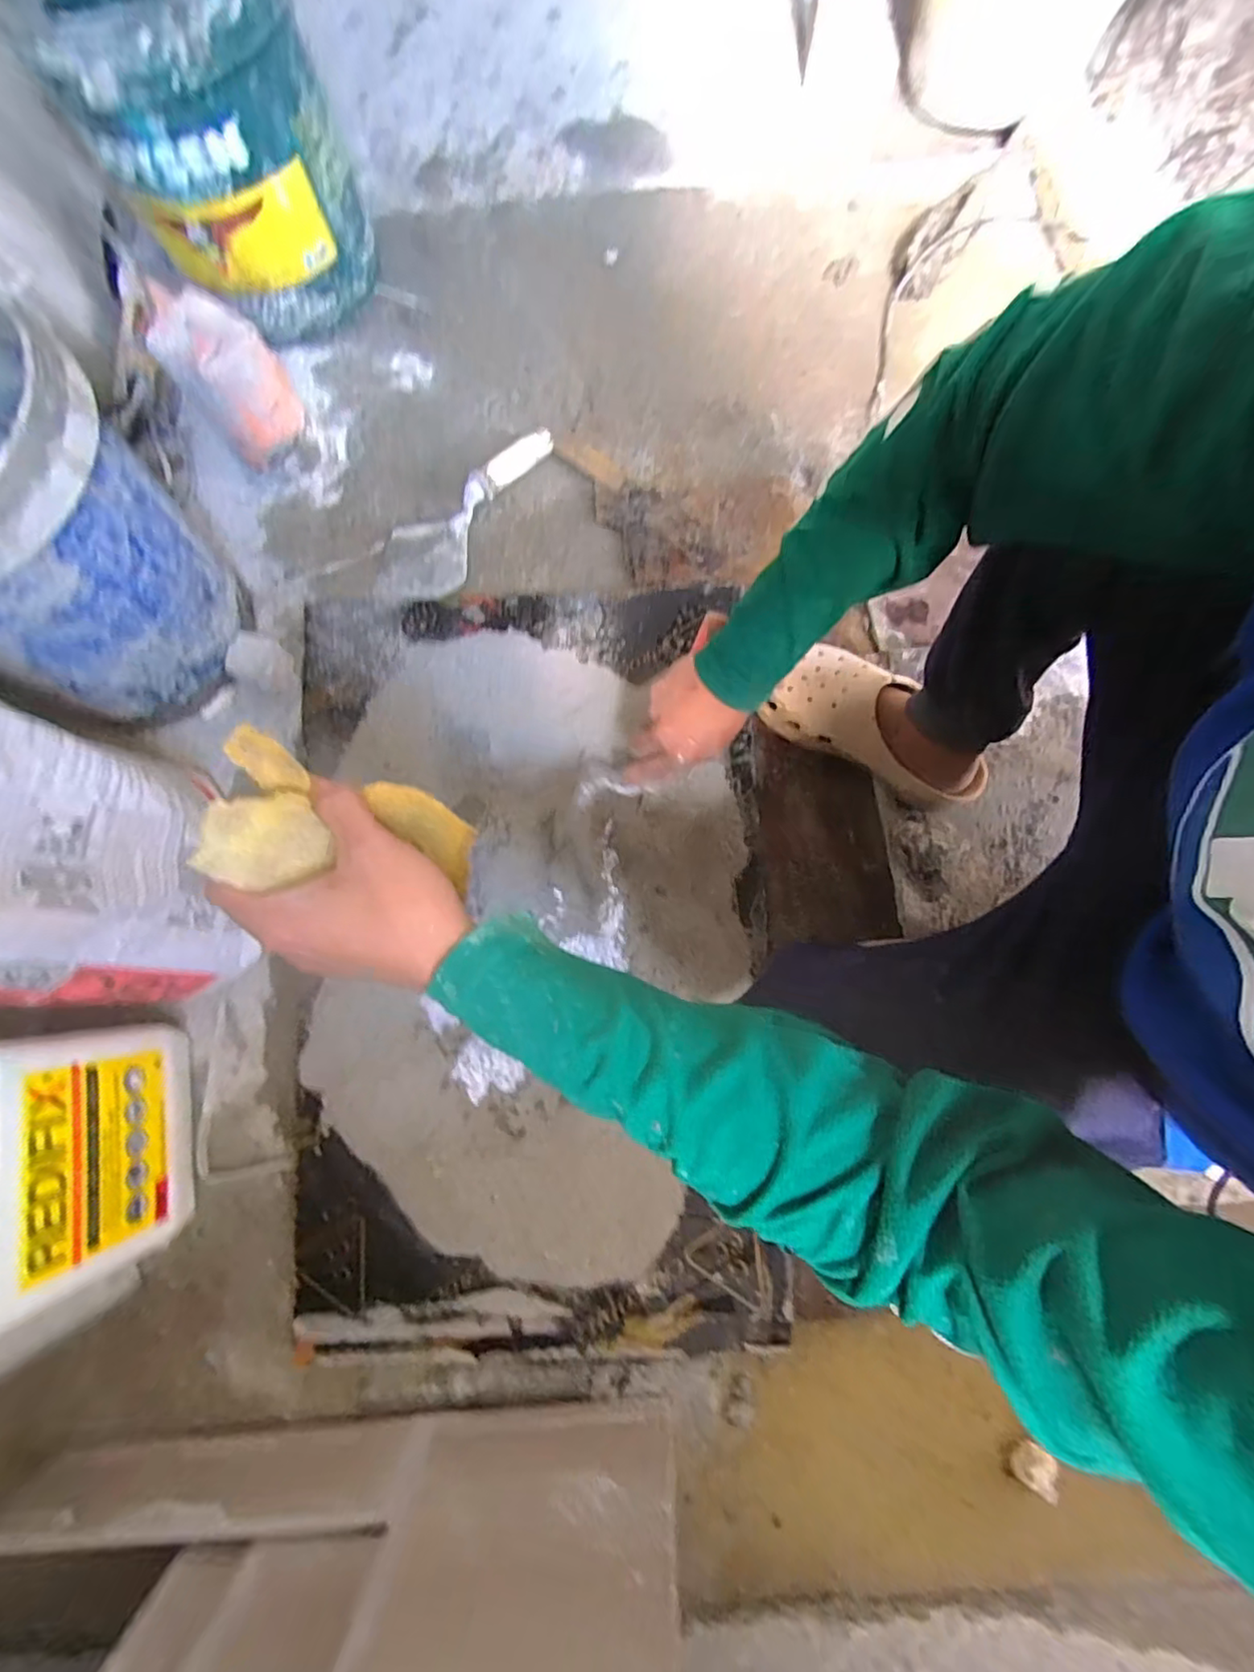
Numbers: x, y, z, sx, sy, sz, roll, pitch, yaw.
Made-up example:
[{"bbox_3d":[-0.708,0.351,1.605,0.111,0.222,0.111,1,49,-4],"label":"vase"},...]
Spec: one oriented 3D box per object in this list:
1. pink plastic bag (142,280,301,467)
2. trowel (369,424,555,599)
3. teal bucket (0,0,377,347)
[{"bbox_3d":[-0.453,-0.524,0.705,0.094,0.124,0.101,44,83,8],"label":"pink plastic bag"},{"bbox_3d":[-0.199,-0.402,0.782,0.295,0.039,0.125,-31,80,-5],"label":"trowel"},{"bbox_3d":[-0.485,-0.833,0.712,0.269,0.287,0.303,-22,79,-3],"label":"teal bucket"}]

